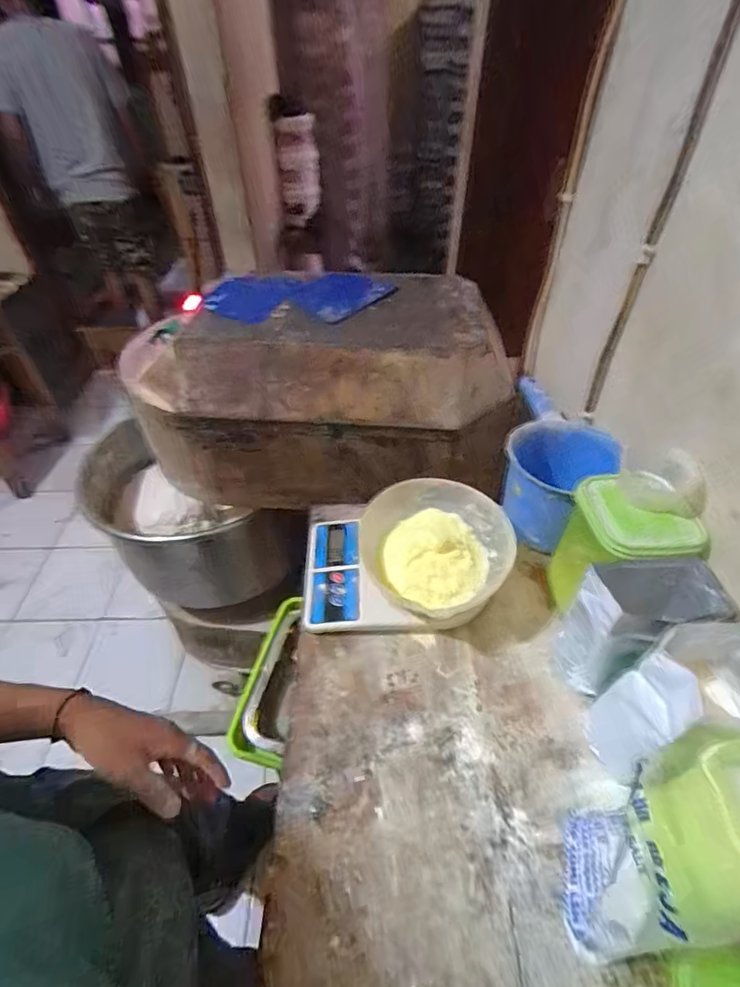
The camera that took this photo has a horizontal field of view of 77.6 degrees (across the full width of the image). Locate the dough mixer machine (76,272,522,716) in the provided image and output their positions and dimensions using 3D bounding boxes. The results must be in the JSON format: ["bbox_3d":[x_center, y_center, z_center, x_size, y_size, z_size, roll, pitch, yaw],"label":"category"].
[{"bbox_3d":[-0.104,-0.190,0.829,0.636,0.275,0.322,1,46,0],"label":"dough mixer machine"}]

